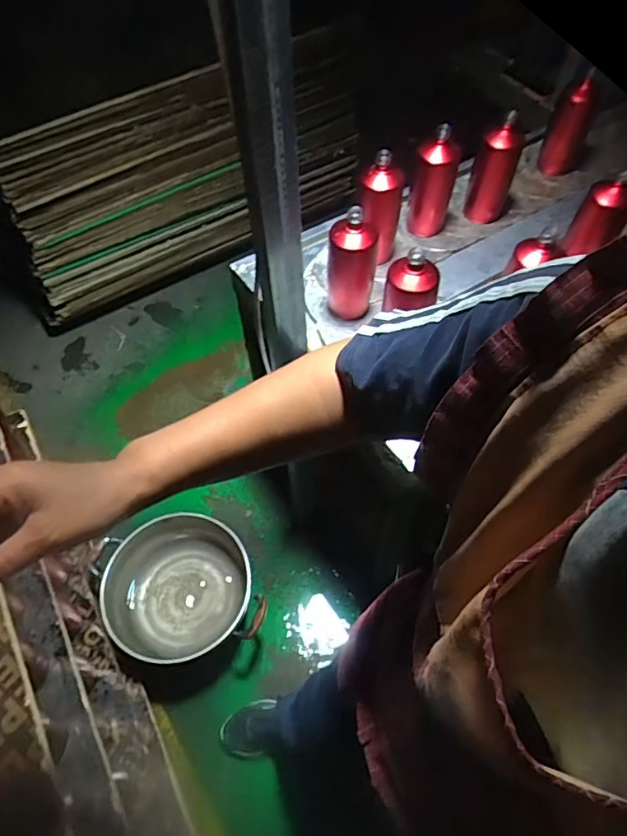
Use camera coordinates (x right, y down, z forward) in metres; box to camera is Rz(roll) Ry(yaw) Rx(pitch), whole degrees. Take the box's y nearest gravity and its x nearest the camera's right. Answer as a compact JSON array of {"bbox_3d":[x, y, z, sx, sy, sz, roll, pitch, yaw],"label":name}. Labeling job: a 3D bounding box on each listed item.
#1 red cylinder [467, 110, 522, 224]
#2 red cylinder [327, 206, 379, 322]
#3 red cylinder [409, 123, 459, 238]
[{"bbox_3d":[0.367,-0.498,1.088,0.075,0.217,0.070,15,60,10],"label":"red cylinder"},{"bbox_3d":[0.066,-0.262,0.946,0.076,0.204,0.078,1,59,2],"label":"red cylinder"},{"bbox_3d":[0.235,-0.462,1.051,0.077,0.221,0.078,11,60,8],"label":"red cylinder"}]

